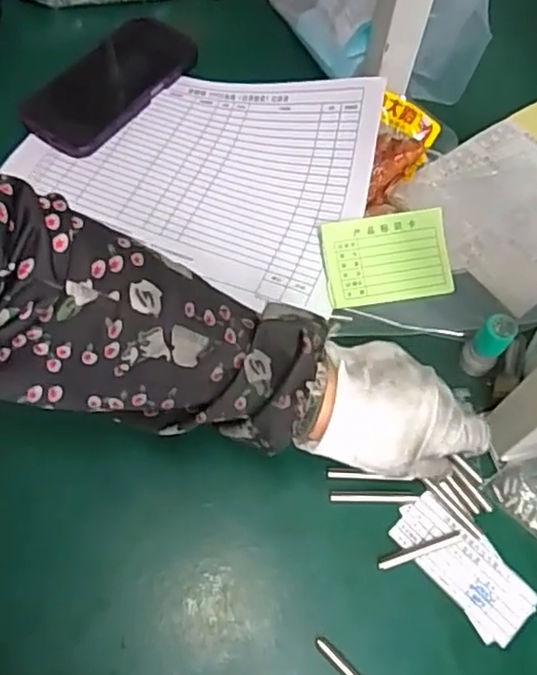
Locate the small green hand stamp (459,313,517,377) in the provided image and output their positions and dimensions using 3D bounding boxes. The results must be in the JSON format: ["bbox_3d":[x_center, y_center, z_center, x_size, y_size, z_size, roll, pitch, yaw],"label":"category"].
[{"bbox_3d":[0.152,0.005,0.452,0.024,0.057,0.018,39,68,16],"label":"small green hand stamp"}]

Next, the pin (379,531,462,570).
[{"bbox_3d":[0.099,0.138,0.421,0.058,0.004,0.006,-17,66,-10],"label":"pin"}]

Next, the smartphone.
[{"bbox_3d":[-0.146,-0.235,0.594,0.089,0.016,0.173,33,67,13],"label":"smartphone"}]

